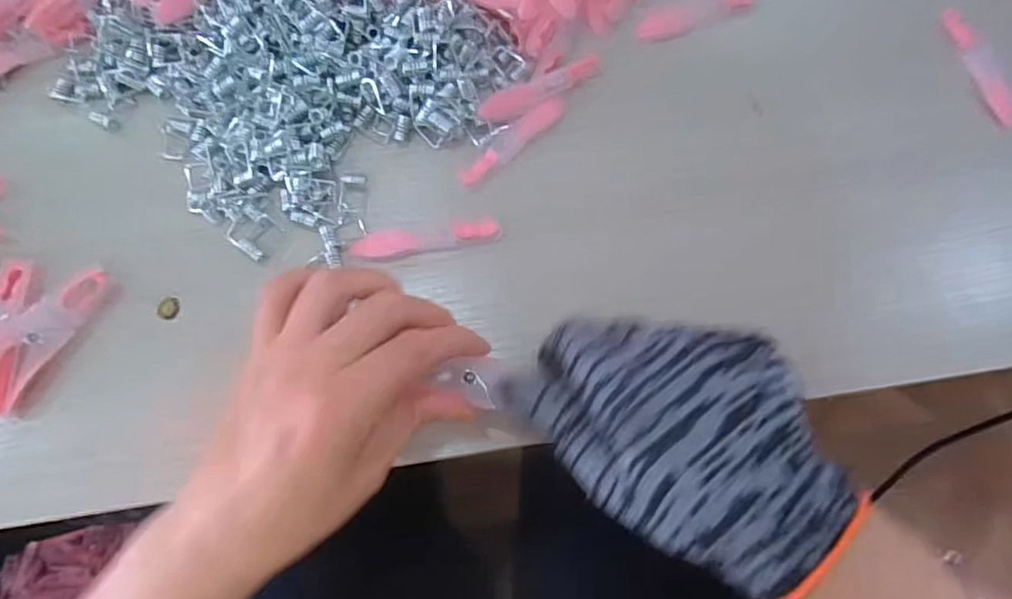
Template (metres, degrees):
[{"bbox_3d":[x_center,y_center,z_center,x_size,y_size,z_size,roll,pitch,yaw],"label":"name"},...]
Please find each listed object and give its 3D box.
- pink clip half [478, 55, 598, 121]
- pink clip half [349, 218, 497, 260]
[{"bbox_3d":[0.019,-0.117,0.327,0.073,0.005,0.013,-26,74,-8],"label":"pink clip half"},{"bbox_3d":[-0.042,-0.033,0.311,0.077,0.009,0.016,-9,73,-3],"label":"pink clip half"}]

